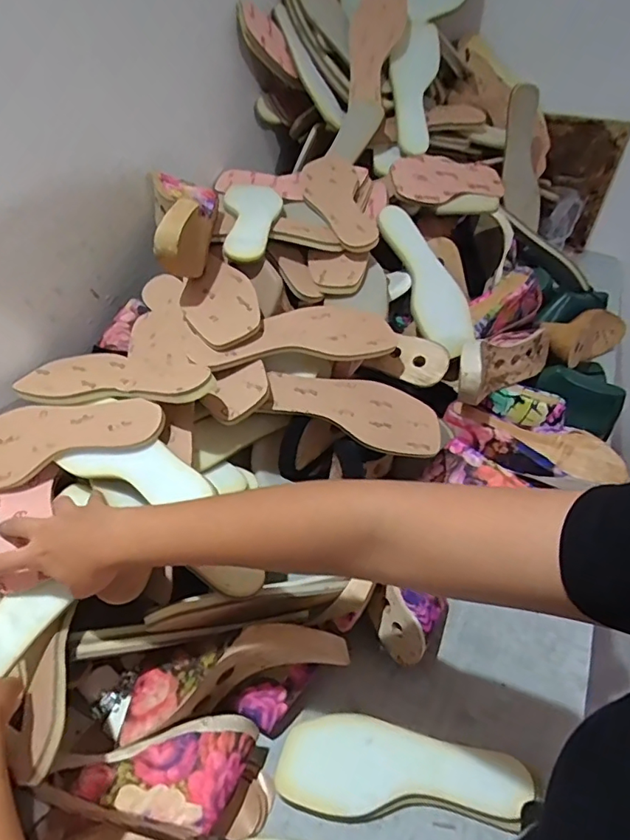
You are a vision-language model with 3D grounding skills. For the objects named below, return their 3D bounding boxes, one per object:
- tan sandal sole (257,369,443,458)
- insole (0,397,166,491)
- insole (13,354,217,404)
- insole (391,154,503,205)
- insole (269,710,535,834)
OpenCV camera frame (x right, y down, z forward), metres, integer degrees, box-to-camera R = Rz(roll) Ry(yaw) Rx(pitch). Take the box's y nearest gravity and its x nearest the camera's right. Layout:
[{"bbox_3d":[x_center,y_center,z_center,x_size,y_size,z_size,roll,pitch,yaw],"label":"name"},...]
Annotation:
[{"bbox_3d":[0.047,-0.014,0.589,0.200,0.007,0.080,18,60,-1],"label":"tan sandal sole"},{"bbox_3d":[-0.266,0.020,0.527,0.237,0.006,0.078,-11,70,11],"label":"insole"},{"bbox_3d":[-0.208,-0.047,0.549,0.239,0.023,0.087,3,47,22],"label":"insole"},{"bbox_3d":[0.209,-0.378,0.803,0.226,0.019,0.090,-16,74,-31],"label":"insole"},{"bbox_3d":[0.083,0.334,0.492,0.228,0.025,0.080,2,48,5],"label":"insole"}]

